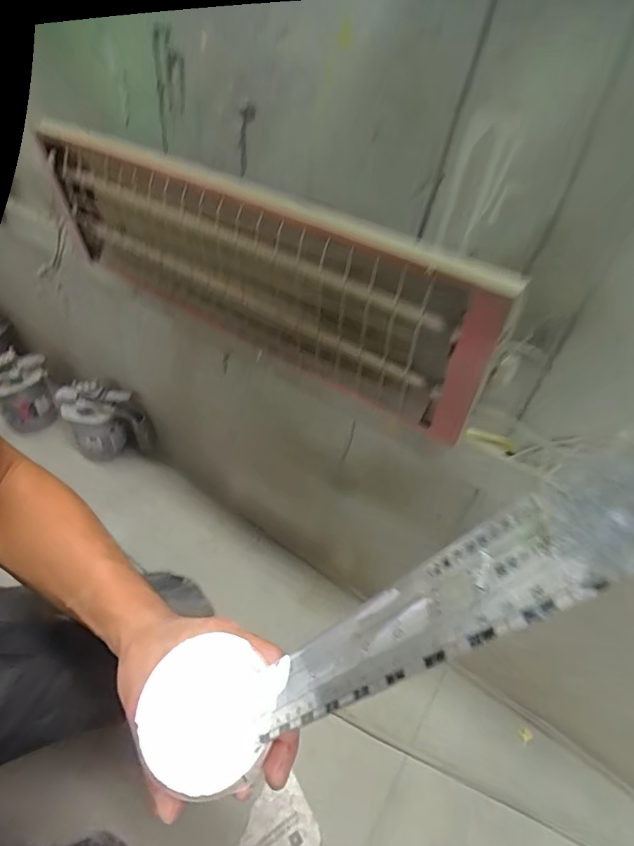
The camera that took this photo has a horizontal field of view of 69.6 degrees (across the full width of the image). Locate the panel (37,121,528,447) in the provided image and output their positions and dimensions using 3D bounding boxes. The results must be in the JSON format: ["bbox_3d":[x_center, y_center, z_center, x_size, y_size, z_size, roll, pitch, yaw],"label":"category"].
[{"bbox_3d":[-0.088,-0.162,0.505,0.569,0.192,0.037,29,46,19],"label":"panel"}]

